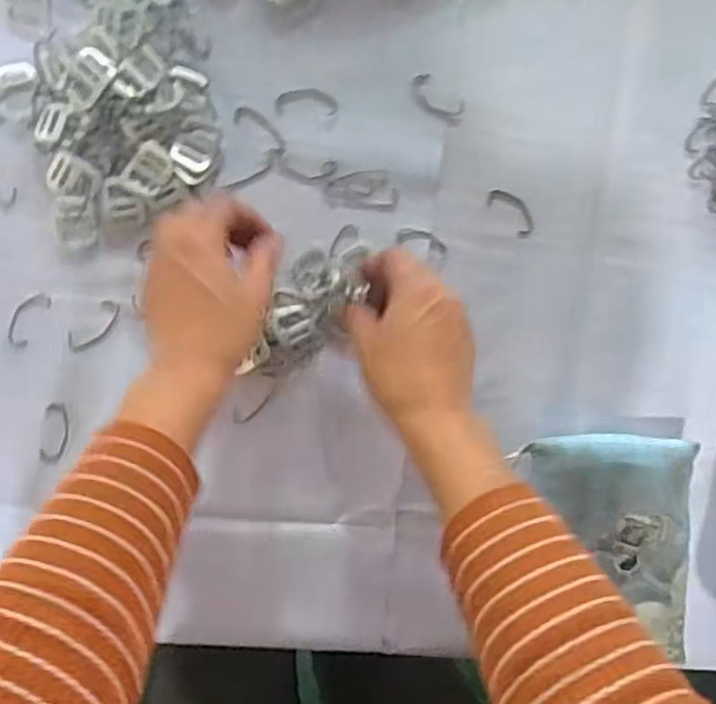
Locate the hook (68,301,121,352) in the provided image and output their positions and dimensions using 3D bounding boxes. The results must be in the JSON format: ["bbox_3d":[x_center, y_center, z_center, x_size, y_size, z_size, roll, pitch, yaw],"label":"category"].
[{"bbox_3d":[-0.170,-0.016,0.436,0.041,0.004,0.017,-43,96,0],"label":"hook"}]

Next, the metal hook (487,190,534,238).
[{"bbox_3d":[0.105,-0.096,0.458,0.039,0.004,0.018,43,90,-6],"label":"metal hook"}]

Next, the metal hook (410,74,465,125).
[{"bbox_3d":[0.052,-0.166,0.445,0.041,0.004,0.020,34,91,-6],"label":"metal hook"}]

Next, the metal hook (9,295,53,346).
[{"bbox_3d":[-0.210,-0.021,0.428,0.017,0.004,0.038,33,91,-5],"label":"metal hook"}]

